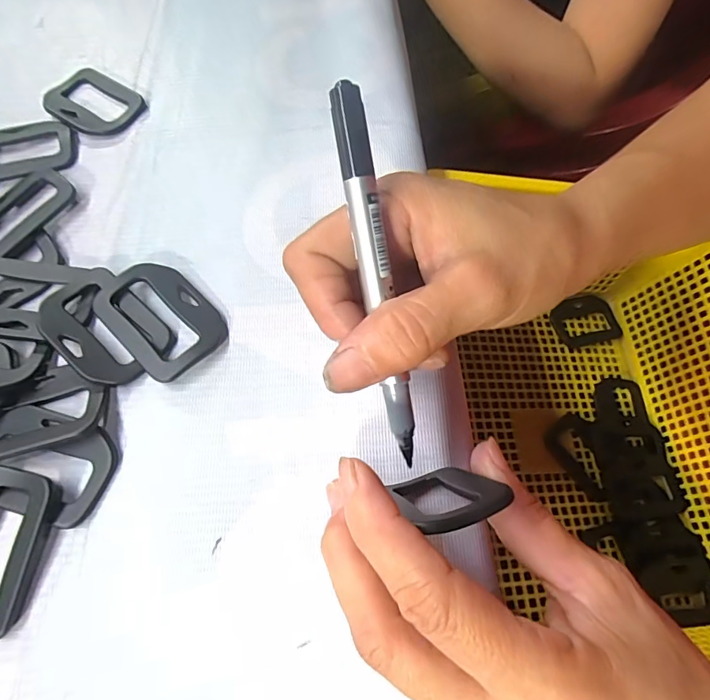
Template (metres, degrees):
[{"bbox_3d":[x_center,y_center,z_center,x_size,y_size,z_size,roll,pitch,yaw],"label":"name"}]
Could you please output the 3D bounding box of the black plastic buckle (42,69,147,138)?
[{"bbox_3d":[-0.161,-0.151,0.285,0.062,0.007,0.042,37,74,17],"label":"black plastic buckle"}]

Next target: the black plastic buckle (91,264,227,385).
[{"bbox_3d":[-0.091,-0.016,0.222,0.042,0.011,0.062,-43,71,-14],"label":"black plastic buckle"}]

